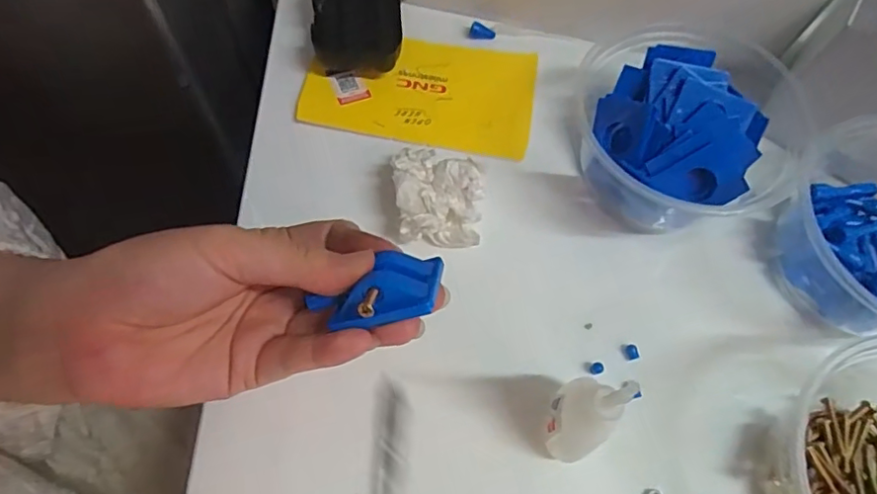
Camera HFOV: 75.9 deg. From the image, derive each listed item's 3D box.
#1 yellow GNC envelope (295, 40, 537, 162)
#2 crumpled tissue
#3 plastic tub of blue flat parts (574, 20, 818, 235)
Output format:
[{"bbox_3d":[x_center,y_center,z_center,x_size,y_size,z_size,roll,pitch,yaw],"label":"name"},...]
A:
[{"bbox_3d":[-0.011,-0.094,0.340,0.134,0.005,0.077,9,66,0],"label":"yellow GNC envelope"},{"bbox_3d":[0.000,-0.026,0.300,0.045,0.025,0.053,-5,67,-6],"label":"crumpled tissue"},{"bbox_3d":[0.128,-0.060,0.304,0.094,0.055,0.096,-4,67,-6],"label":"plastic tub of blue flat parts"}]

